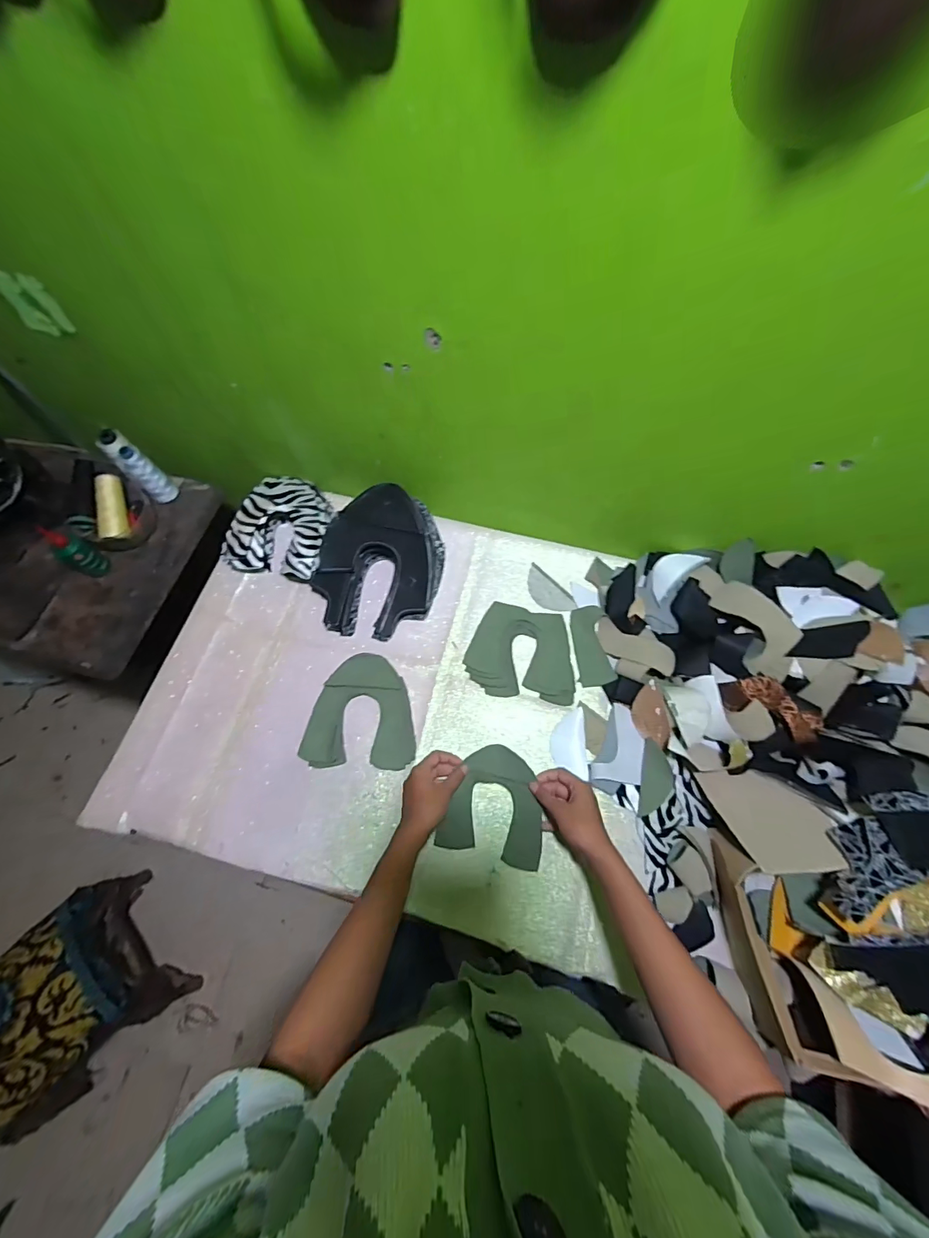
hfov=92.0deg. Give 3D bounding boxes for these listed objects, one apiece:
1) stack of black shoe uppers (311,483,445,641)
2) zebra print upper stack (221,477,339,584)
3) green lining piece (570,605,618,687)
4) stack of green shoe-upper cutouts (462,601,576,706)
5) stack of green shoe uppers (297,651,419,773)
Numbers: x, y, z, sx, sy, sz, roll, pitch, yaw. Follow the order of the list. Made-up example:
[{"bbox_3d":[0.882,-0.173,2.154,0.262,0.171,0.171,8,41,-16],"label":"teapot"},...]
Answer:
[{"bbox_3d":[-0.139,-0.099,0.716,0.195,0.096,0.239,12,69,6],"label":"stack of black shoe uppers"},{"bbox_3d":[-0.307,-0.159,0.755,0.165,0.060,0.178,10,68,5],"label":"zebra print upper stack"},{"bbox_3d":[0.199,0.041,0.702,0.053,0.004,0.126,-7,70,10],"label":"green lining piece"},{"bbox_3d":[0.089,0.048,0.701,0.162,0.009,0.150,6,68,3],"label":"stack of green shoe-upper cutouts"},{"bbox_3d":[-0.150,0.135,0.666,0.154,0.016,0.162,2,68,1],"label":"stack of green shoe uppers"}]

